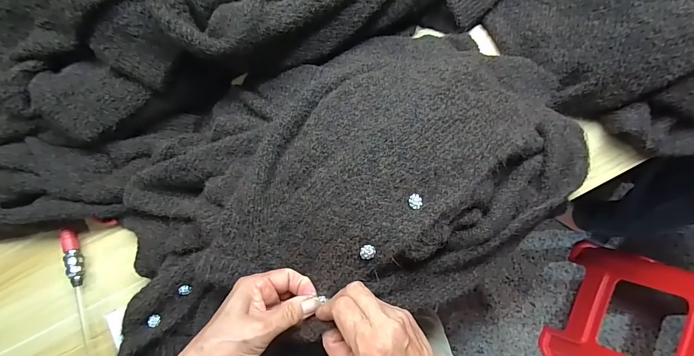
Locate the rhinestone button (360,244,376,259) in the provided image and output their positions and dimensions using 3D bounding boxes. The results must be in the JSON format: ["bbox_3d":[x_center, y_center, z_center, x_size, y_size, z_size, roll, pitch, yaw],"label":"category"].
[{"bbox_3d":[0.020,0.070,0.320,0.014,0.004,0.013,0,82,1],"label":"rhinestone button"}]

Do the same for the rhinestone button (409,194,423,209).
[{"bbox_3d":[0.068,0.023,0.332,0.014,0.004,0.014,0,82,1],"label":"rhinestone button"}]

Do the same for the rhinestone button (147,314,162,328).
[{"bbox_3d":[-0.243,0.180,0.427,0.016,0.007,0.016,0,82,1],"label":"rhinestone button"}]

